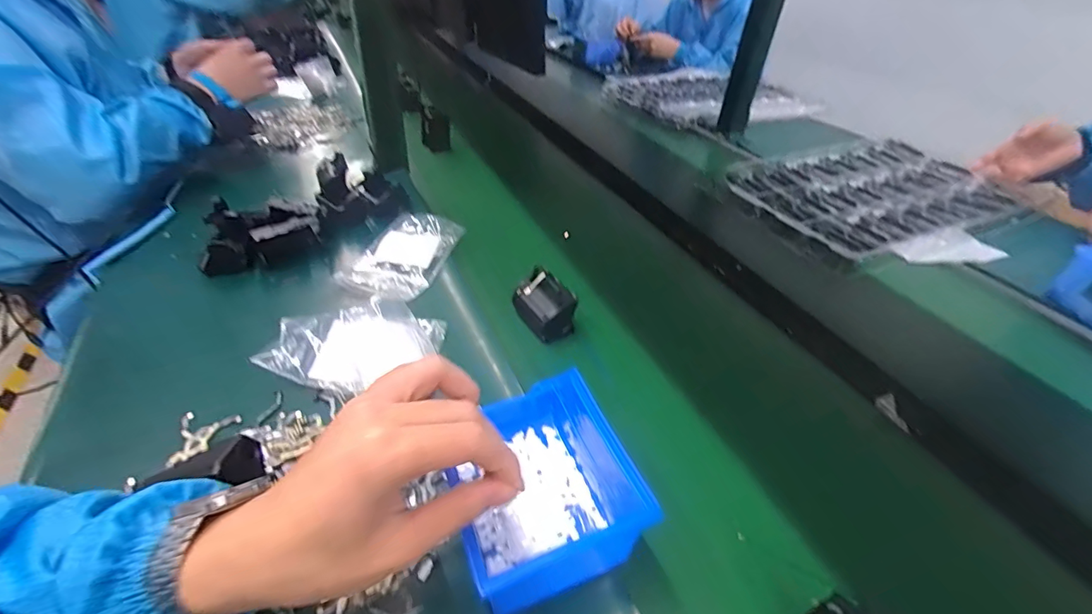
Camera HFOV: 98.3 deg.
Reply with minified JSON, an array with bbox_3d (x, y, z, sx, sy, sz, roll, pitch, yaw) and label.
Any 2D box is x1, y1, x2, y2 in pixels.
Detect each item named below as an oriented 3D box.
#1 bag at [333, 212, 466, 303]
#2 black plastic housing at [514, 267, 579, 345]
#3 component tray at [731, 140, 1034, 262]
[{"bbox_3d":[-0.172,-0.064,0.554,0.113,0.026,0.142,16,42,14],"label":"bag"},{"bbox_3d":[-0.003,-0.002,0.482,0.044,0.054,0.058,-17,45,-23],"label":"black plastic housing"},{"bbox_3d":[0.531,-0.194,0.780,0.450,0.023,0.295,-14,44,-20],"label":"component tray"}]

